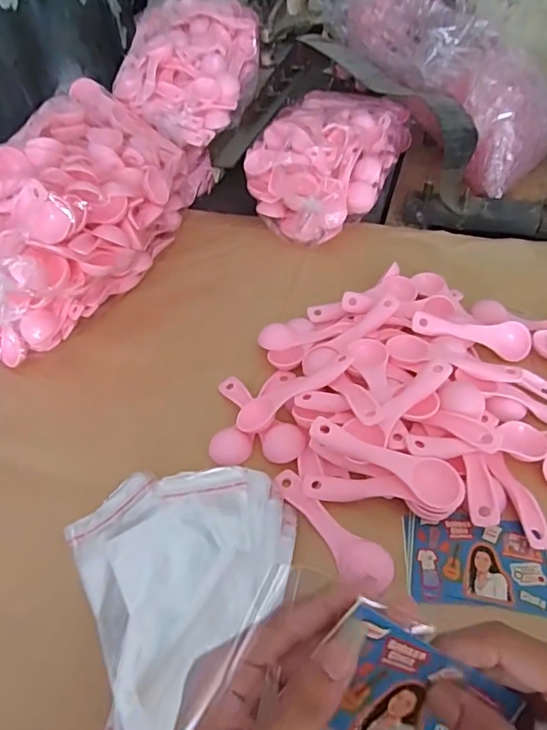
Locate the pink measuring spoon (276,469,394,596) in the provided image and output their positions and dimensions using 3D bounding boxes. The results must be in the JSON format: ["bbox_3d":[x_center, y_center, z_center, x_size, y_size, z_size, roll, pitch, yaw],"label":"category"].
[{"bbox_3d":[0.039,0.119,0.369,0.029,0.016,0.112,-36,52,-24],"label":"pink measuring spoon"}]

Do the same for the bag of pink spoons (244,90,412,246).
[{"bbox_3d":[0.074,-0.277,0.663,0.160,0.099,0.276,11,49,17],"label":"bag of pink spoons"}]

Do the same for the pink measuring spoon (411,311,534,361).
[{"bbox_3d":[0.180,-0.030,0.463,0.109,0.021,0.030,11,48,-2],"label":"pink measuring spoon"}]

